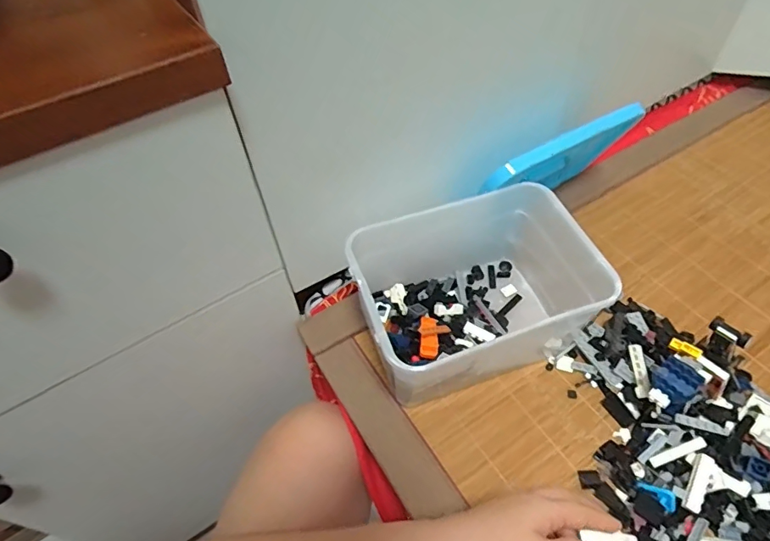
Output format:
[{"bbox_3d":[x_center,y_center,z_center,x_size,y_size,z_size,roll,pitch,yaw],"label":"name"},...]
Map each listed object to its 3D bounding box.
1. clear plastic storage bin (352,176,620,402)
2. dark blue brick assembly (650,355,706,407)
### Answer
[{"bbox_3d":[0.082,0.027,0.460,0.206,0.123,0.149,-18,53,-11],"label":"clear plastic storage bin"},{"bbox_3d":[0.254,0.103,0.420,0.031,0.041,0.032,-33,57,-21],"label":"dark blue brick assembly"}]

